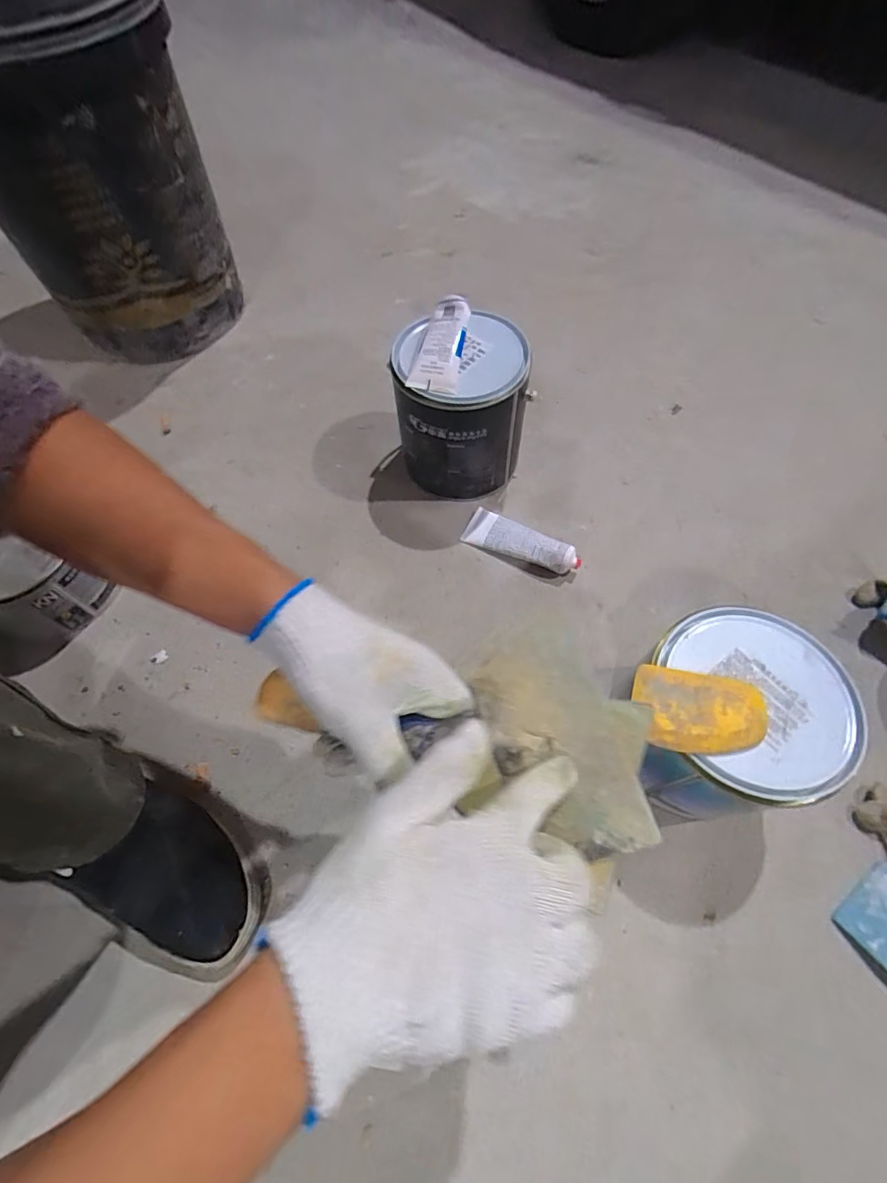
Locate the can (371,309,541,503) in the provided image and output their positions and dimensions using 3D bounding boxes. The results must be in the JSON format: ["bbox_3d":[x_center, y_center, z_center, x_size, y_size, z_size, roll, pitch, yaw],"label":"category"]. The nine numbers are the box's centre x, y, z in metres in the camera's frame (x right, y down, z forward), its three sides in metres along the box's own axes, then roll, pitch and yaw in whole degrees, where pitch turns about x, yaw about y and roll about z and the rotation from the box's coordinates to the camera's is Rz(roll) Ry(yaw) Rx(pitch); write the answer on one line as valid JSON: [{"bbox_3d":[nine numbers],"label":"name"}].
[{"bbox_3d":[0.017,-0.222,0.621,0.156,0.183,0.143,0,62,0],"label":"can"}]

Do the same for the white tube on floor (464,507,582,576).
[{"bbox_3d":[0.097,-0.063,0.621,0.143,0.033,0.046,23,65,12],"label":"white tube on floor"}]

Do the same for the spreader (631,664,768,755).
[{"bbox_3d":[0.198,0.093,0.387,0.099,0.009,0.063,10,62,7],"label":"spreader"}]

